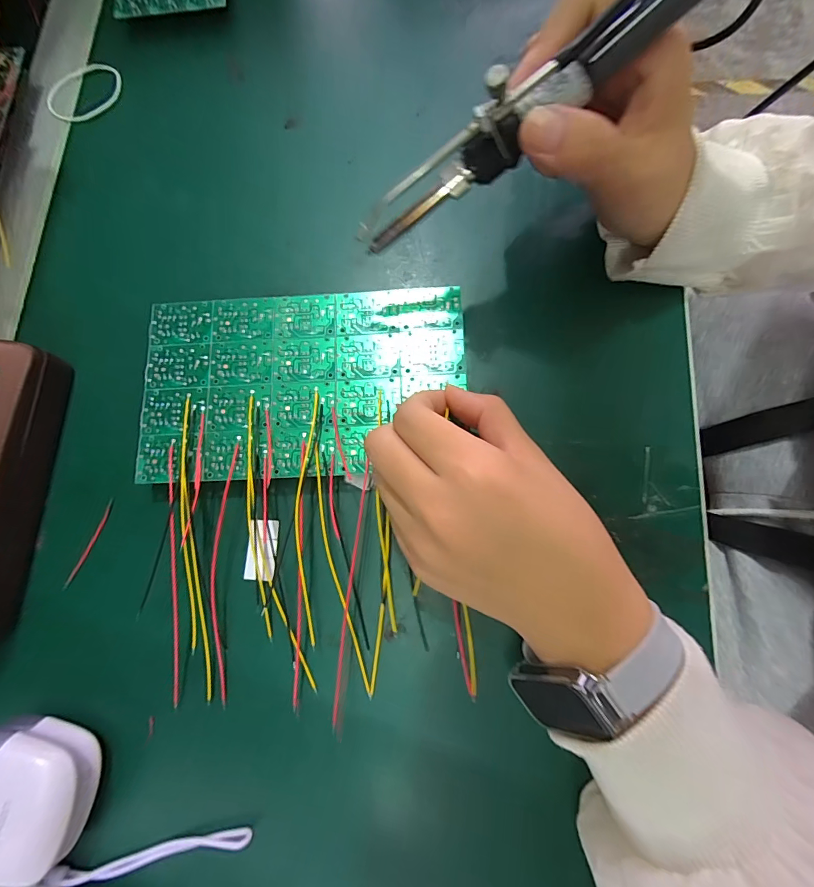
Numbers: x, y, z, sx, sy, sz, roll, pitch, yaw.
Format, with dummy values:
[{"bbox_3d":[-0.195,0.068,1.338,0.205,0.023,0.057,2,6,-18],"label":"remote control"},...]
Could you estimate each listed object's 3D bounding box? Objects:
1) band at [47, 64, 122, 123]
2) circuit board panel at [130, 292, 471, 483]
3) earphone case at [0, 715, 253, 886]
[{"bbox_3d":[-0.222,-0.241,0.283,0.054,0.005,0.044,-12,77,2],"label":"band"},{"bbox_3d":[-0.056,-0.033,0.221,0.171,0.004,0.101,-2,79,1],"label":"circuit board panel"},{"bbox_3d":[-0.145,0.171,0.179,0.130,0.035,0.054,25,81,9],"label":"earphone case"}]

